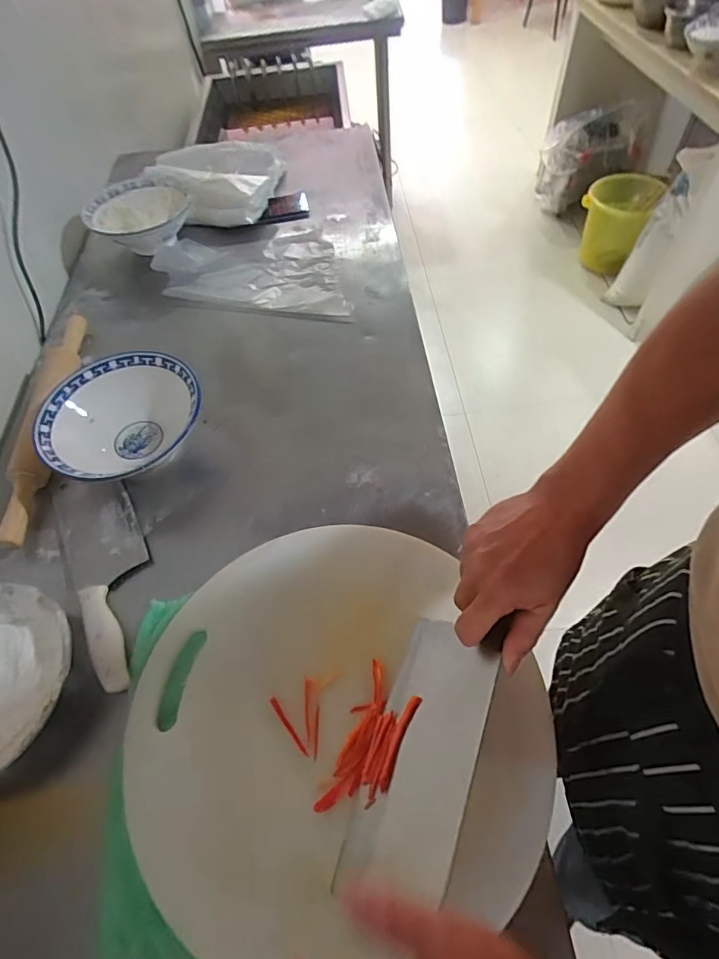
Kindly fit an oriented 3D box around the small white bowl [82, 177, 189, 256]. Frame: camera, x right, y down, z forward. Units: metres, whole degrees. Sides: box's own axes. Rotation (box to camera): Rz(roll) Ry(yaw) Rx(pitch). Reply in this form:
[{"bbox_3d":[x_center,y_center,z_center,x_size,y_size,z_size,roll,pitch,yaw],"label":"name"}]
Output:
[{"bbox_3d":[-0.397,-0.471,0.875,0.171,0.084,0.167,-2,57,4],"label":"small white bowl"}]

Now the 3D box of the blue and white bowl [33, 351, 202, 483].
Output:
[{"bbox_3d":[-0.297,-0.074,0.603,0.179,0.064,0.187,-2,57,4],"label":"blue and white bowl"}]

